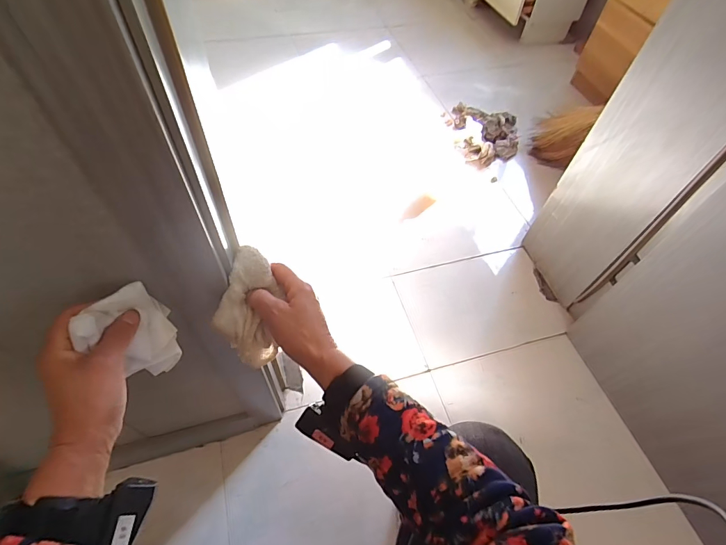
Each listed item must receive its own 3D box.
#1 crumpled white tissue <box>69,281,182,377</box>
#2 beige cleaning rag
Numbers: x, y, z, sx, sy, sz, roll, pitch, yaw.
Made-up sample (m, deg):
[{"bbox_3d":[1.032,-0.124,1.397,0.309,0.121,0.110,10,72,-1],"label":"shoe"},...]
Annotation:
[{"bbox_3d":[-0.225,0.058,0.393,0.021,0.116,0.073,-3,53,21],"label":"crumpled white tissue"},{"bbox_3d":[-0.133,0.042,0.455,0.066,0.034,0.140,0,97,-3],"label":"beige cleaning rag"}]

